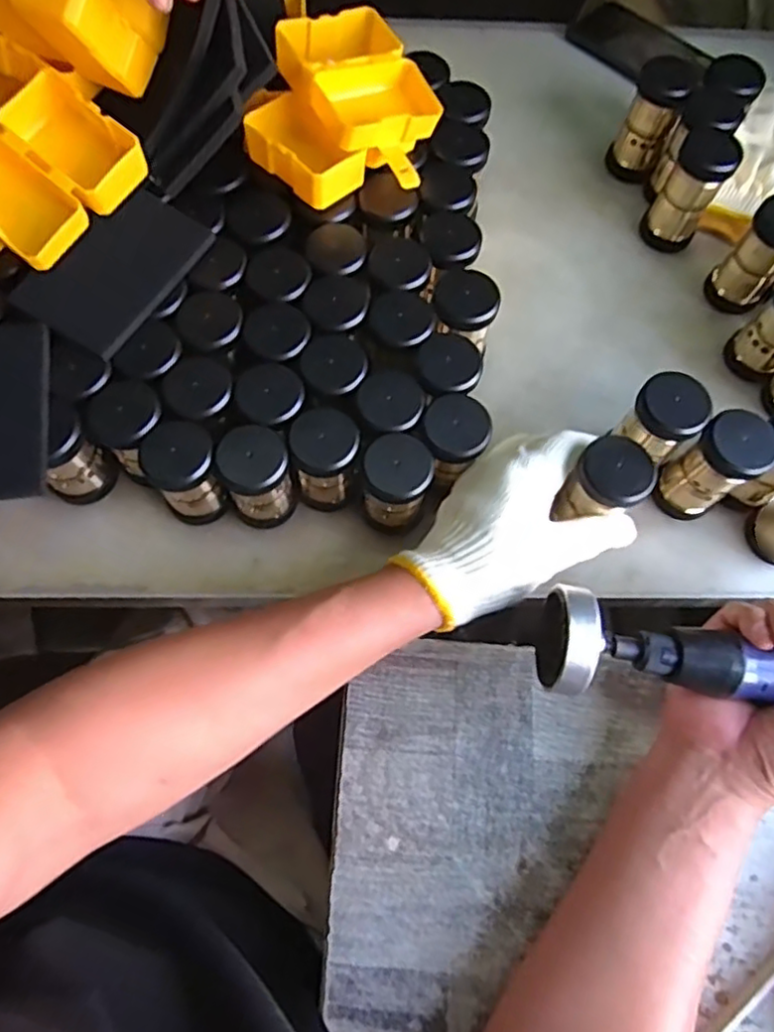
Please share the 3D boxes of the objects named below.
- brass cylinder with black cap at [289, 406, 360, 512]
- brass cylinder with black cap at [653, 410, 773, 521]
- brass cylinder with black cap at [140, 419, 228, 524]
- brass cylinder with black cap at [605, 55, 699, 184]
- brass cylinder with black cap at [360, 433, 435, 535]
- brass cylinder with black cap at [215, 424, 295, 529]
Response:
[{"bbox_3d":[-0.041,-0.036,0.441,0.044,0.069,0.049,-3,70,-3],"label":"brass cylinder with black cap"},{"bbox_3d":[0.223,-0.032,0.445,0.040,0.088,0.043,1,70,-1],"label":"brass cylinder with black cap"},{"bbox_3d":[-0.133,-0.027,0.435,0.043,0.078,0.043,1,70,-1],"label":"brass cylinder with black cap"},{"bbox_3d":[0.225,-0.339,0.557,0.043,0.091,0.039,23,71,7],"label":"brass cylinder with black cap"},{"bbox_3d":[0.006,-0.018,0.438,0.043,0.076,0.042,1,70,-1],"label":"brass cylinder with black cap"},{"bbox_3d":[-0.086,-0.025,0.435,0.043,0.074,0.044,1,70,-1],"label":"brass cylinder with black cap"}]

